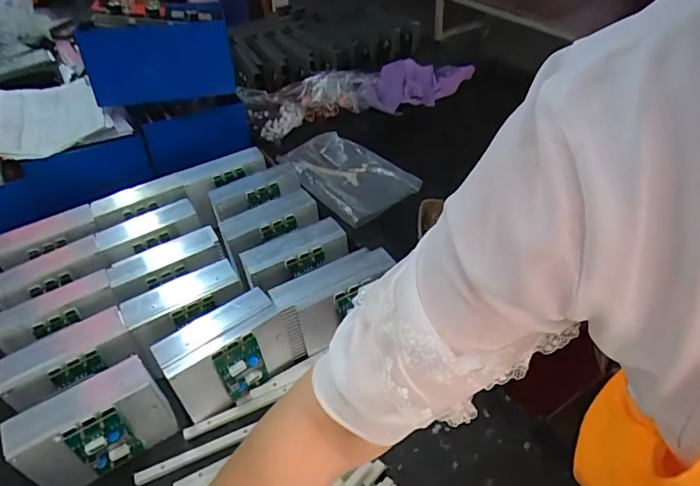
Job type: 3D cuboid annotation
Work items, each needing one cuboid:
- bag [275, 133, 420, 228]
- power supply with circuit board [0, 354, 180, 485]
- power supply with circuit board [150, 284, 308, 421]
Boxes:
[{"bbox_3d":[-0.006,-0.144,1.012,0.174,0.025,0.255,-37,58,-23],"label":"bag"},{"bbox_3d":[-0.306,0.228,0.598,0.169,0.123,0.063,-22,45,-18],"label":"power supply with circuit board"},{"bbox_3d":[-0.161,0.150,0.663,0.167,0.113,0.076,-27,47,-22],"label":"power supply with circuit board"}]

